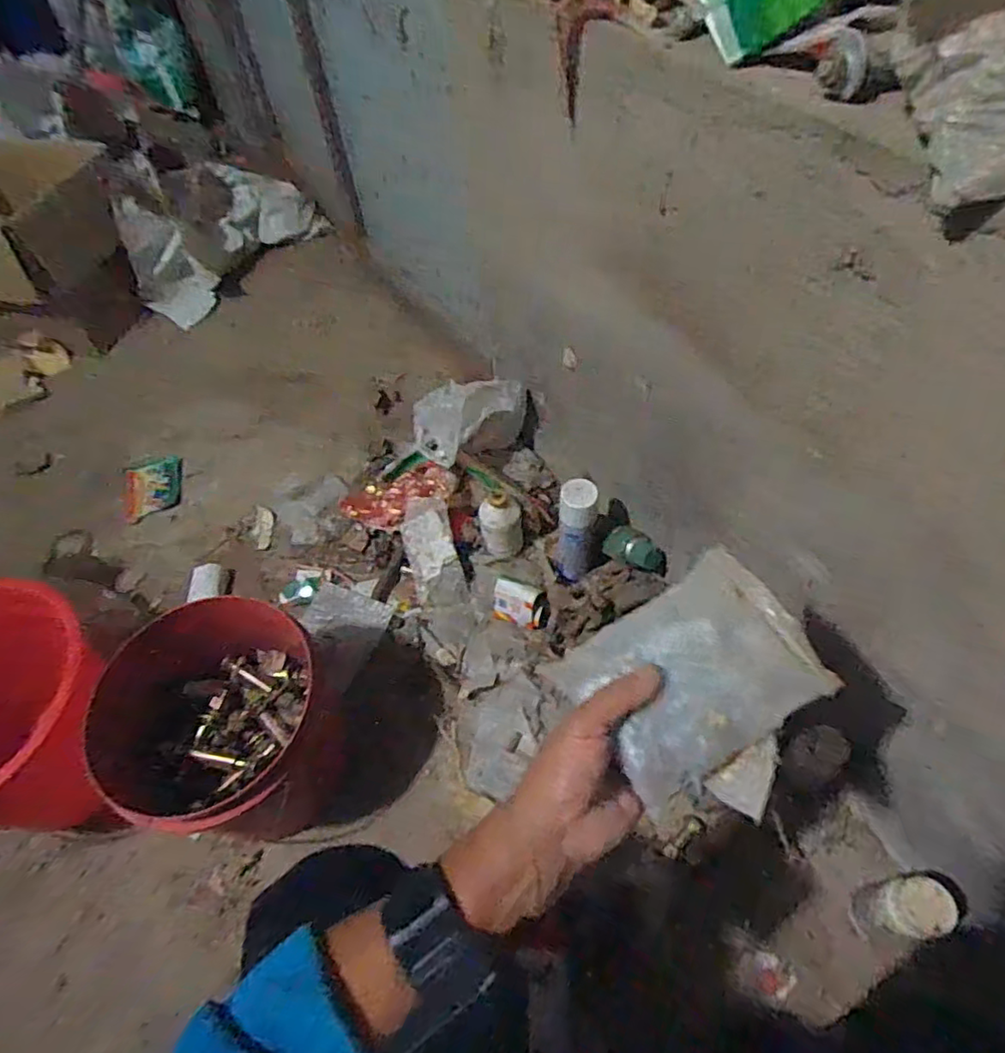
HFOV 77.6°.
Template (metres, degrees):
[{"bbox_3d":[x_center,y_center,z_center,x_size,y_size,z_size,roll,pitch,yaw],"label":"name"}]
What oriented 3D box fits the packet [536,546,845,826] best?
[{"bbox_3d":[0.125,0.088,0.393,0.163,0.034,0.108,-34,59,-17],"label":"packet"}]

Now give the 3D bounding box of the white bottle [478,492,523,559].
[{"bbox_3d":[-0.003,0.003,1.071,0.074,0.137,0.055,-2,56,4],"label":"white bottle"}]

